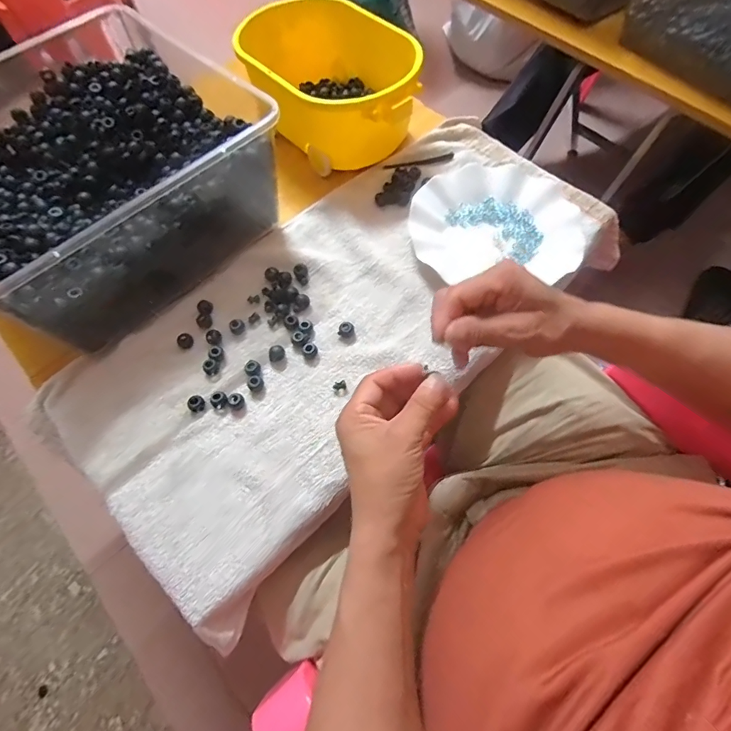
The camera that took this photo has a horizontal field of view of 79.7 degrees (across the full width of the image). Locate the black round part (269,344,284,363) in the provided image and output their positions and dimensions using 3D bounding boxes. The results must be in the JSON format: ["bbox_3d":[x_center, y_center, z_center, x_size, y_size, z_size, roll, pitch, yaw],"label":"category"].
[{"bbox_3d":[-0.088,-0.012,0.434,0.015,0.011,0.012,-16,62,-9],"label":"black round part"}]

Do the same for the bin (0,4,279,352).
[{"bbox_3d":[-0.275,-0.190,0.450,0.296,0.125,0.278,37,67,19],"label":"bin"}]

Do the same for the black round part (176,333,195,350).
[{"bbox_3d":[-0.185,-0.025,0.448,0.016,0.007,0.016,0,61,0],"label":"black round part"}]

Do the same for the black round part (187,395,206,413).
[{"bbox_3d":[-0.161,0.035,0.414,0.015,0.013,0.016,0,61,0],"label":"black round part"}]

